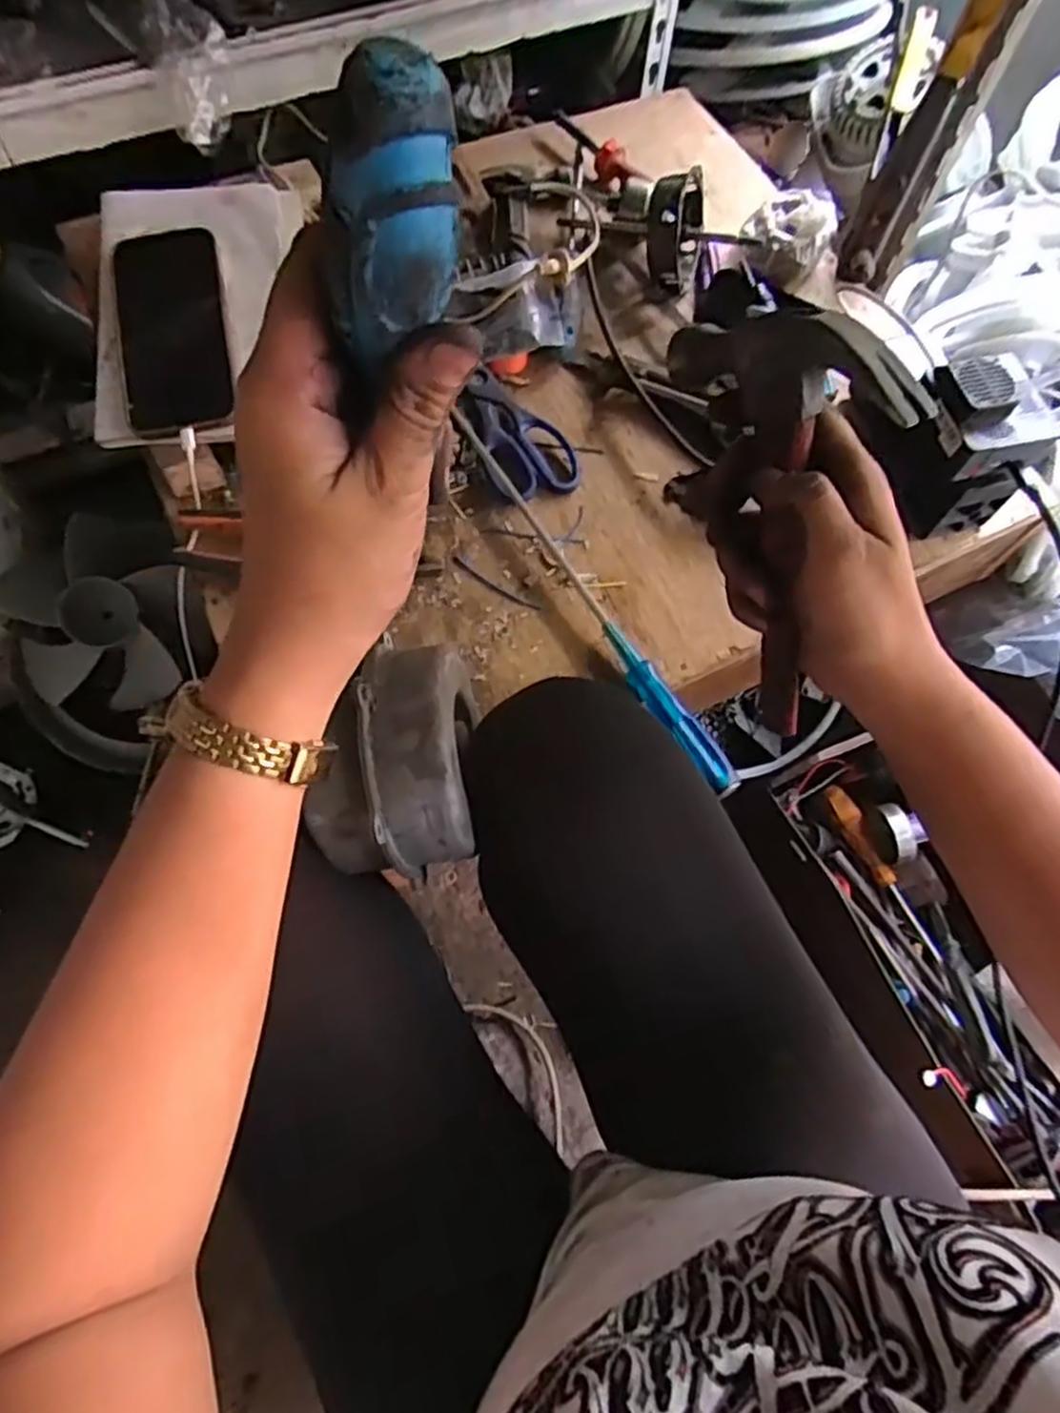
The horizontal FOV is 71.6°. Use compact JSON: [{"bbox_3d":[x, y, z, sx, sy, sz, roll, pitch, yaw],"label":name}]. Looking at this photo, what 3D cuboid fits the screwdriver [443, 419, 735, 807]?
[{"bbox_3d":[0.037,-0.083,0.537,0.023,0.021,0.349,-29,71,-14],"label":"screwdriver"}]

